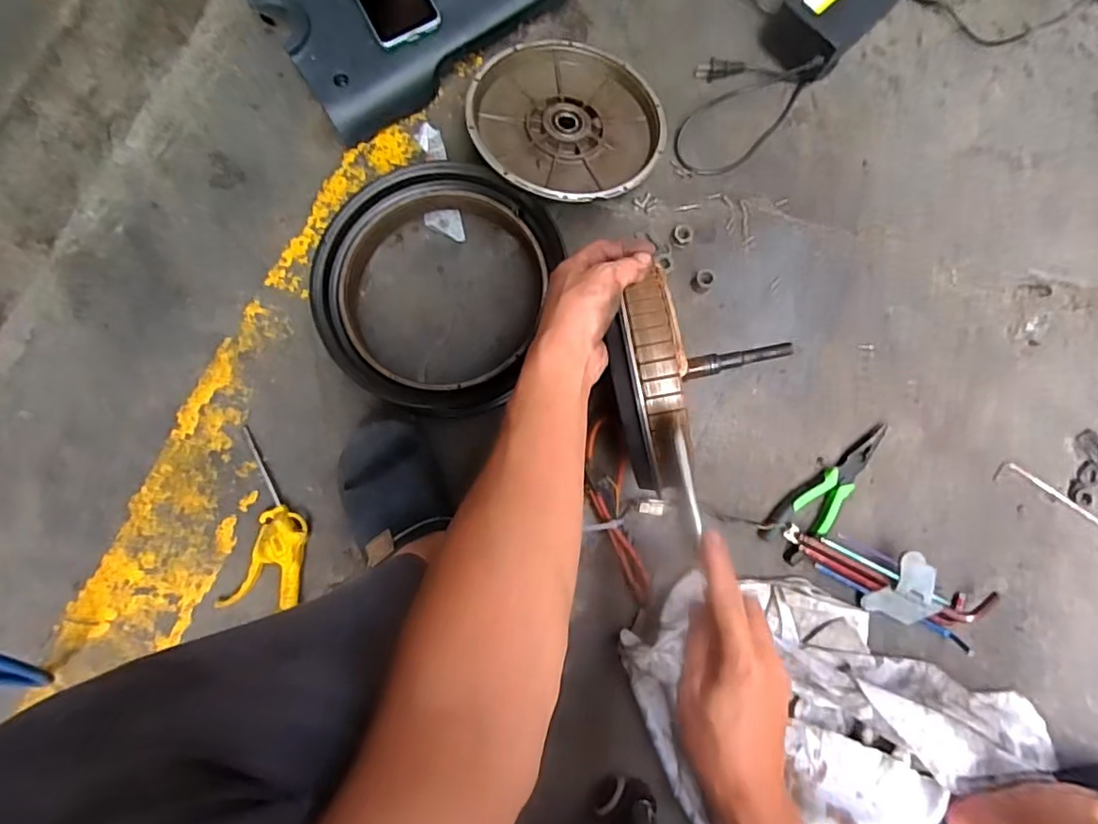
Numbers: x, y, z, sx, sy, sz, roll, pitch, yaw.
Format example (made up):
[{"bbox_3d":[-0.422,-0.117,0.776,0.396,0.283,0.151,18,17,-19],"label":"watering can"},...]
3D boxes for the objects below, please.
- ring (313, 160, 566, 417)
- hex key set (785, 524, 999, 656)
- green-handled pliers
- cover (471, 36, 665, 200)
[{"bbox_3d":[-0.123,-0.140,0.626,0.245,0.066,0.269,0,82,0],"label":"ring"},{"bbox_3d":[0.370,0.184,0.630,0.227,0.045,0.071,26,83,4],"label":"hex key set"},{"bbox_3d":[0.320,0.086,0.645,0.186,0.019,0.053,-44,84,-5],"label":"green-handled pliers"},{"bbox_3d":[0.020,-0.326,0.639,0.212,0.031,0.208,9,76,-7],"label":"cover"}]

